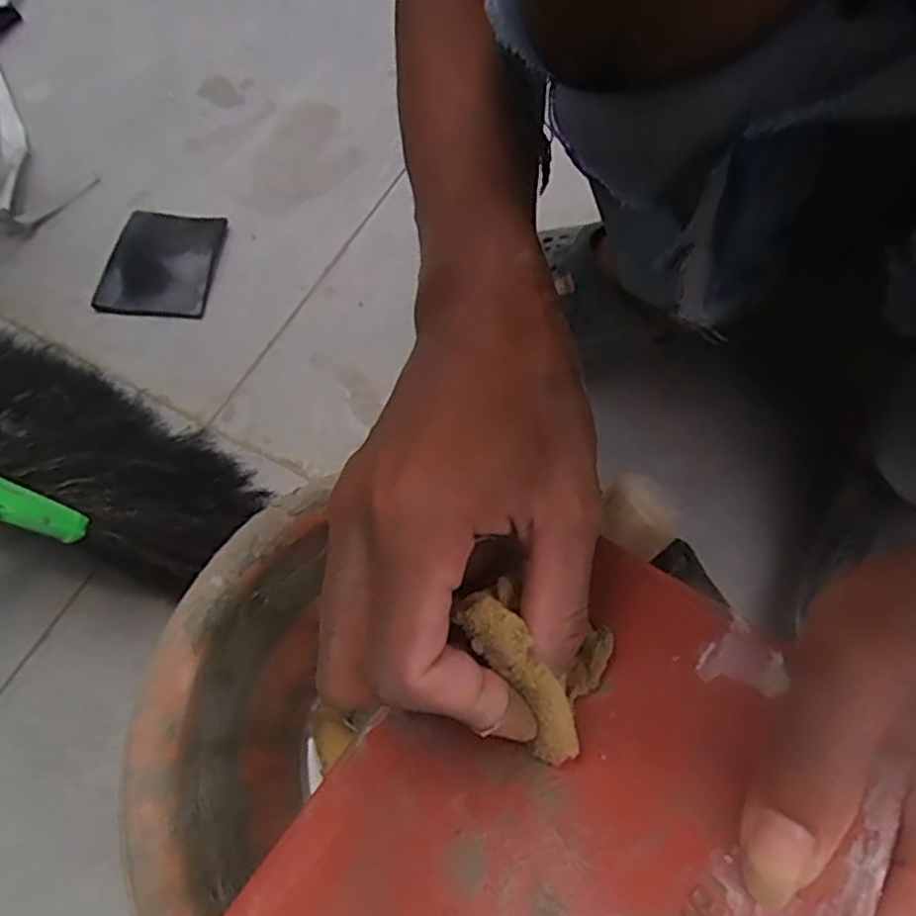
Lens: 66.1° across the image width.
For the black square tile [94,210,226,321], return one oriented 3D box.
[{"bbox_3d":[-0.240,-0.157,0.562,0.090,0.007,0.095,4,65,3],"label":"black square tile"}]

